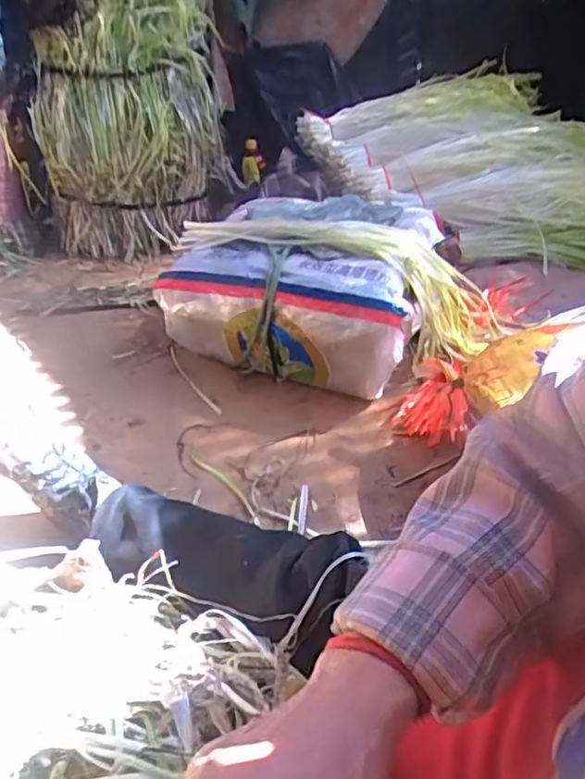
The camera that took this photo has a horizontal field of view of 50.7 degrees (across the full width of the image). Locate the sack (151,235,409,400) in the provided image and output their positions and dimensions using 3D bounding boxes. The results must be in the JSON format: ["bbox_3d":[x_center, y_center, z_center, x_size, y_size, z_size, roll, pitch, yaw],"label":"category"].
[{"bbox_3d":[-0.017,-0.106,0.991,0.402,0.204,0.134,8,37,15],"label":"sack"}]

